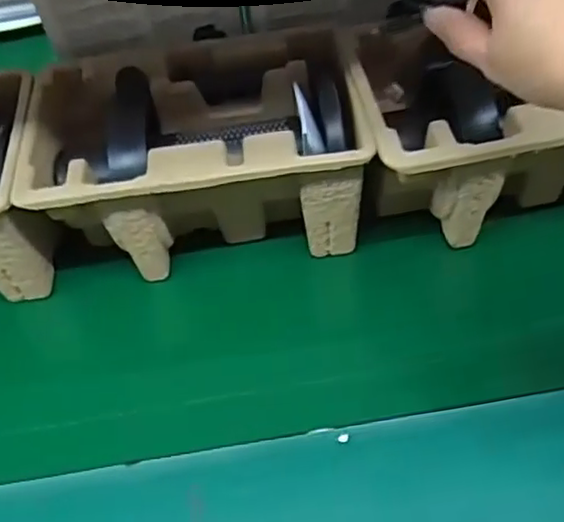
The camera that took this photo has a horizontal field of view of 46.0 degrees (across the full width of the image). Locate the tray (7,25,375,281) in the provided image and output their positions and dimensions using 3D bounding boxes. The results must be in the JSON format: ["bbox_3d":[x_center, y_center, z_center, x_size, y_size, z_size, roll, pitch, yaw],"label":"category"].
[{"bbox_3d":[-0.058,-0.072,0.481,0.224,0.103,0.142,-8,49,-1],"label":"tray"}]

